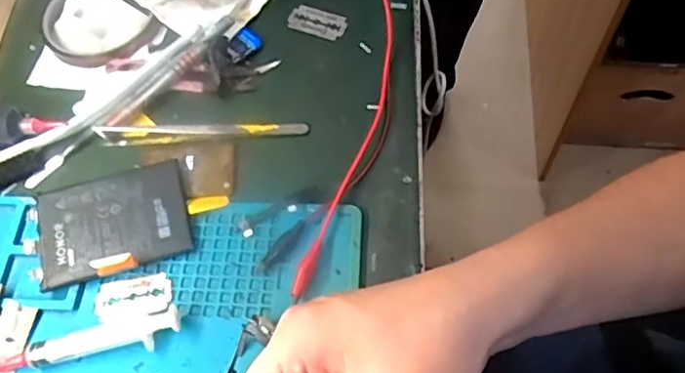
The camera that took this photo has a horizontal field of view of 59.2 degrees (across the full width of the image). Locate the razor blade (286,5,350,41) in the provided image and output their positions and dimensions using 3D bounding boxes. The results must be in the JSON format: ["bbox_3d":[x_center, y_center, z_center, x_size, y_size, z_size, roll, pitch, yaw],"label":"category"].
[{"bbox_3d":[-0.018,-0.118,0.436,0.042,0.004,0.020,19,79,13],"label":"razor blade"}]

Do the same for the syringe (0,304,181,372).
[{"bbox_3d":[-0.140,0.086,0.328,0.104,0.010,0.018,-14,62,-5],"label":"syringe"}]

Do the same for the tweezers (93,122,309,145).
[{"bbox_3d":[-0.092,-0.038,0.393,0.135,0.009,0.011,-2,62,1],"label":"tweezers"}]

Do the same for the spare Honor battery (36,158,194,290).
[{"bbox_3d":[-0.138,0.021,0.361,0.087,0.008,0.060,-17,63,-6],"label":"spare Honor battery"}]

